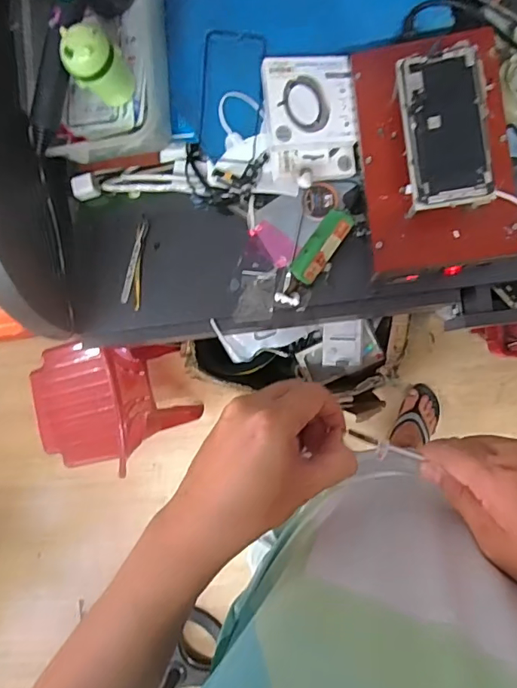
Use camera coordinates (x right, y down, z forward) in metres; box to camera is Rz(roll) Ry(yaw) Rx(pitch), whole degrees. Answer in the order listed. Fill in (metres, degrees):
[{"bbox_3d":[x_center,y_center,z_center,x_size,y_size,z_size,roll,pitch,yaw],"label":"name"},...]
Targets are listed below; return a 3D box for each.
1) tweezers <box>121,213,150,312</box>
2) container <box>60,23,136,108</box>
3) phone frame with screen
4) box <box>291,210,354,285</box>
[{"bbox_3d":[-0.171,-0.112,0.668,0.023,0.016,0.123,9,89,9],"label":"tweezers"},{"bbox_3d":[-0.182,-0.311,0.537,0.059,0.088,0.048,-12,86,8],"label":"container"},{"bbox_3d":[0.192,-0.221,0.490,0.082,0.016,0.158,-5,87,8],"label":"phone frame with screen"},{"bbox_3d":[0.081,-0.126,0.613,0.041,0.039,0.104,35,93,8],"label":"box"}]

